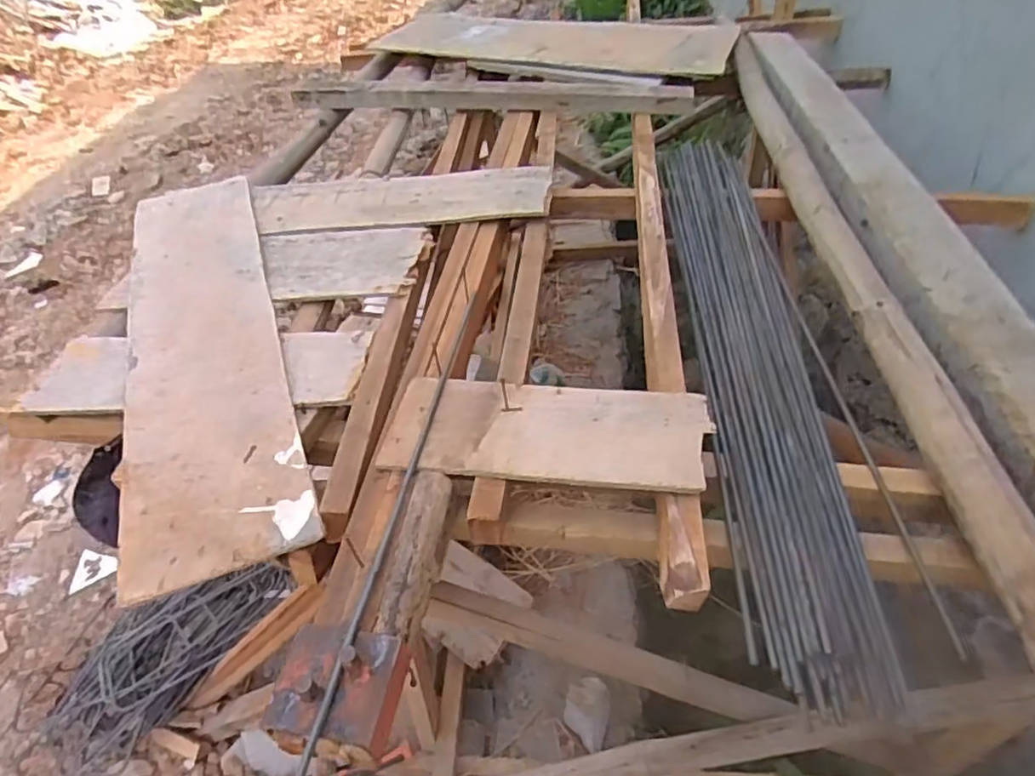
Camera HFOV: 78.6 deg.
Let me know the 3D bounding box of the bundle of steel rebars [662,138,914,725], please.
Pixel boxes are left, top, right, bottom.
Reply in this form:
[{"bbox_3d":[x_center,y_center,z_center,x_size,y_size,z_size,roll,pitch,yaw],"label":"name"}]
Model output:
[{"bbox_3d":[0.340,-0.107,0.961,0.159,0.054,1.144,1,43,7],"label":"bundle of steel rebars"}]

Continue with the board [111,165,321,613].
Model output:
[{"bbox_3d":[-0.476,-0.102,0.954,0.210,0.025,0.917,-17,45,-14],"label":"board"}]

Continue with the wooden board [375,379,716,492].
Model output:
[{"bbox_3d":[0.033,0.048,0.749,0.368,0.018,0.146,2,44,8],"label":"wooden board"}]

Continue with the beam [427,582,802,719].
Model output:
[{"bbox_3d":[0.174,0.430,0.986,0.664,0.046,0.074,24,42,-15],"label":"beam"}]

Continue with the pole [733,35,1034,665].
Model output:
[{"bbox_3d":[0.528,-0.289,1.090,0.069,0.068,1.521,0,43,5],"label":"pole"}]

